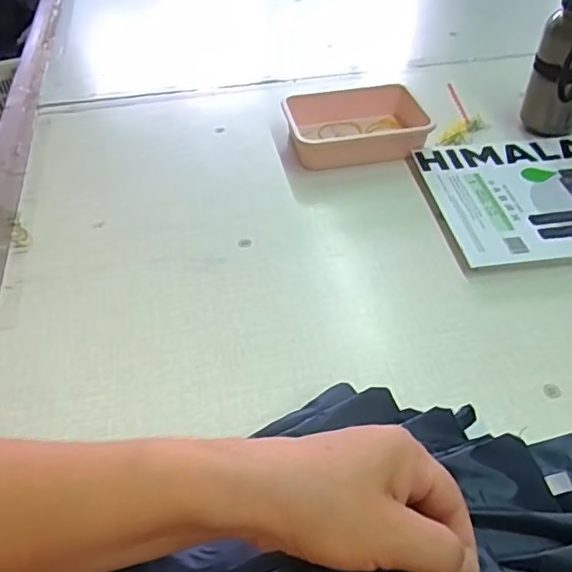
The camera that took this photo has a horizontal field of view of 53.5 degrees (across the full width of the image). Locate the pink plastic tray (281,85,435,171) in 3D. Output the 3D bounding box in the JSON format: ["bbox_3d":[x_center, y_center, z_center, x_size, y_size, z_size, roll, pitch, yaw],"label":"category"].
[{"bbox_3d":[0.097,-0.212,0.737,0.194,0.037,0.137,-5,45,-2],"label":"pink plastic tray"}]

